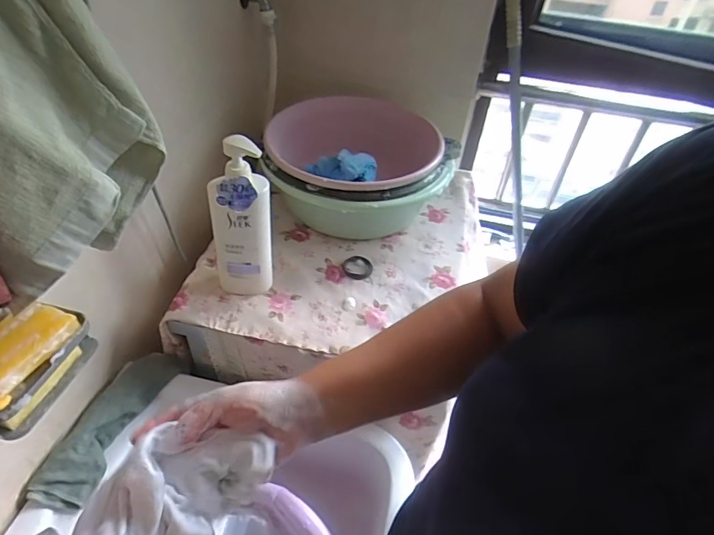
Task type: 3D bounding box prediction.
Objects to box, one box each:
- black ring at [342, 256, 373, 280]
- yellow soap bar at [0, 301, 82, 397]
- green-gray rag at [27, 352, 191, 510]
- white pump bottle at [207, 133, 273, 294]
[{"bbox_3d":[0.001,-0.001,0.829,0.054,0.006,0.058,3,43,-3],"label":"black ring"},{"bbox_3d":[-0.353,0.080,0.464,0.065,0.022,0.105,18,46,13],"label":"yellow soap bar"},{"bbox_3d":[-0.368,0.228,0.678,0.078,0.037,0.255,19,46,14],"label":"green-gray rag"},{"bbox_3d":[-0.177,-0.067,0.684,0.089,0.268,0.050,-8,45,-15],"label":"white pump bottle"}]

